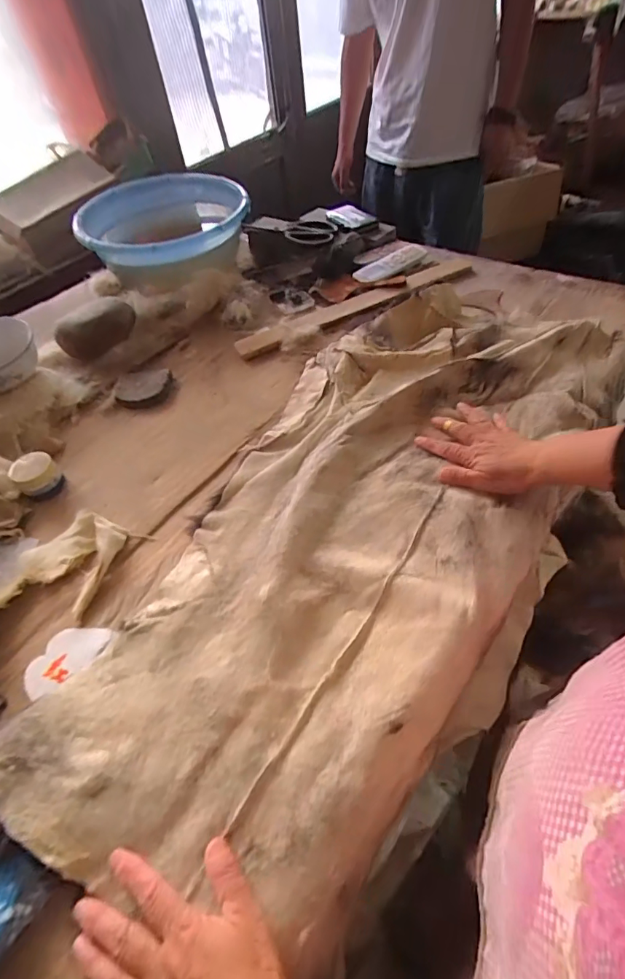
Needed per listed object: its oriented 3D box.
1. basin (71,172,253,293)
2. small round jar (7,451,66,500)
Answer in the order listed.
[{"bbox_3d":[-0.289,-0.515,0.955,0.312,0.107,0.302,-3,50,4],"label":"basin"},{"bbox_3d":[-0.374,-0.019,0.645,0.057,0.044,0.051,-36,53,-23],"label":"small round jar"}]

